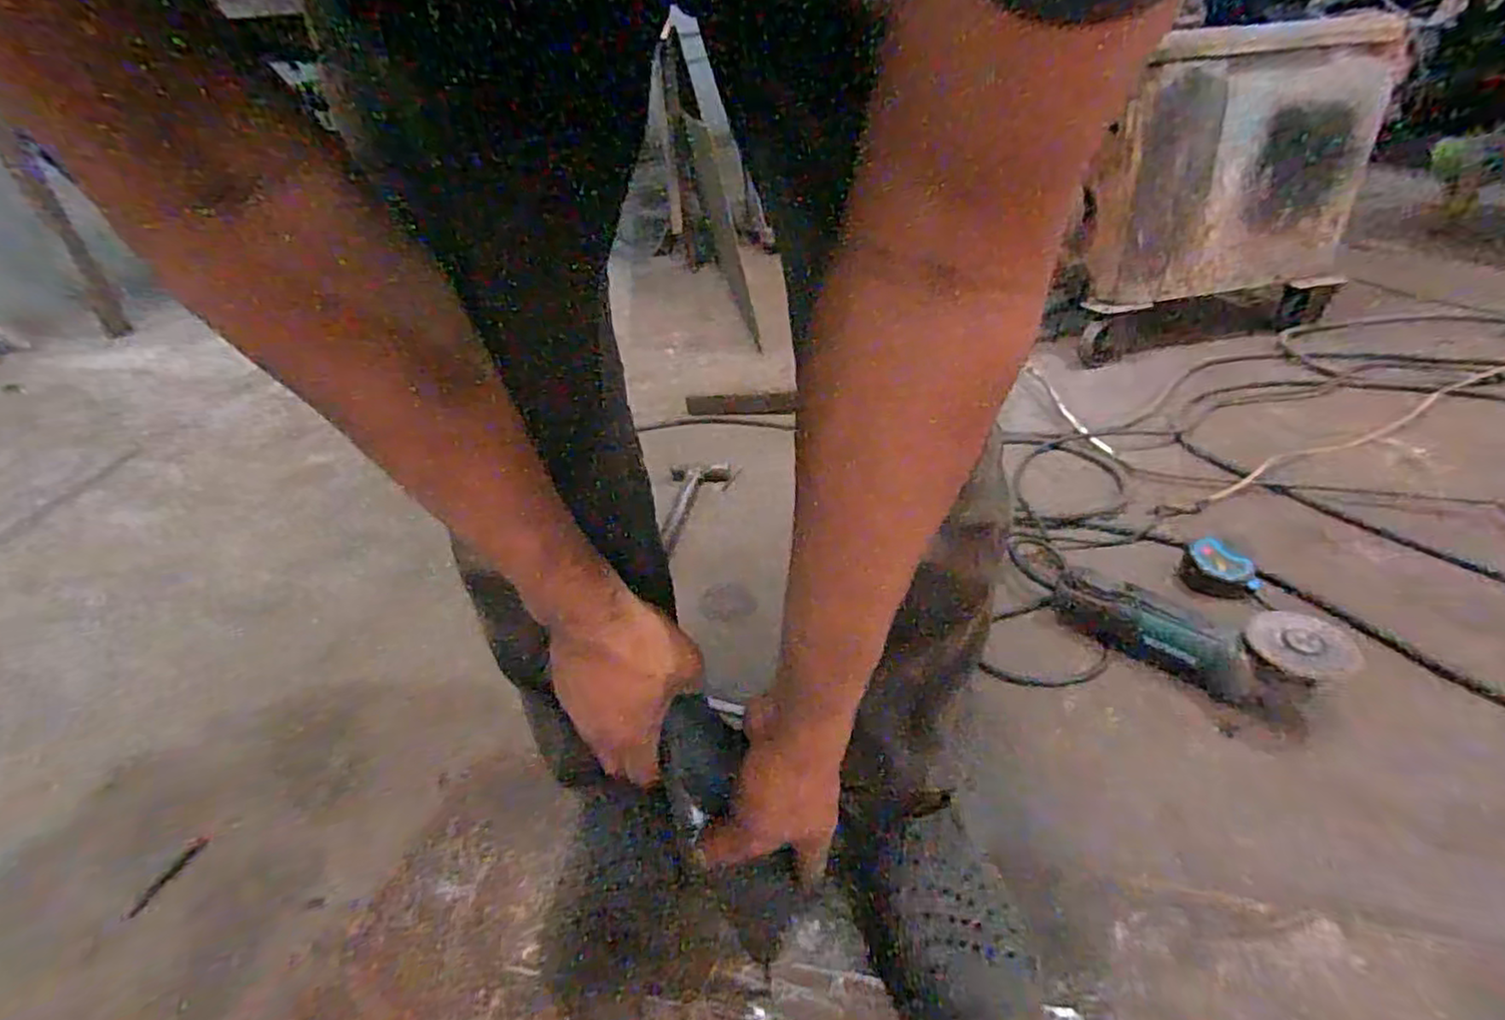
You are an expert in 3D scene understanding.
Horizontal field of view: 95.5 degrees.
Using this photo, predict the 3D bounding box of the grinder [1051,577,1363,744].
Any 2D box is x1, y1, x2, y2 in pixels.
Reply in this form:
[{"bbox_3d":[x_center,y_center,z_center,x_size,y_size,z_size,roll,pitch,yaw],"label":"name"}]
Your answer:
[{"bbox_3d":[0.512,0.151,0.791,0.086,0.105,0.260,-27,39,-29],"label":"grinder"}]

